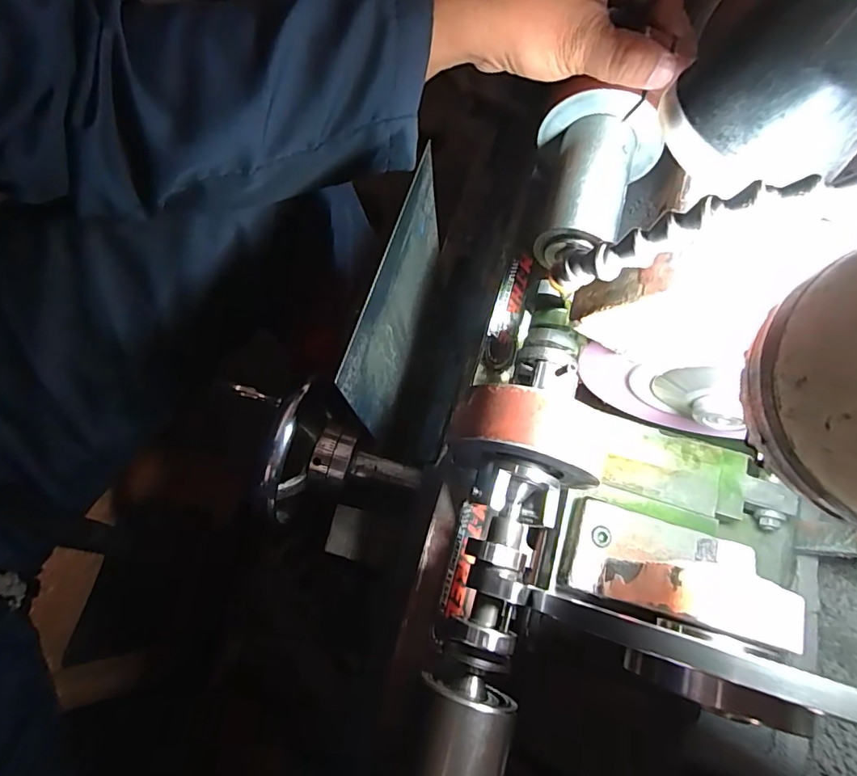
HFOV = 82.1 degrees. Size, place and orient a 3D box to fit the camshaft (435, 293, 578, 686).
[{"bbox_3d":[0.050,0.043,0.260,0.039,0.029,0.198,17,74,3],"label":"camshaft"}]

